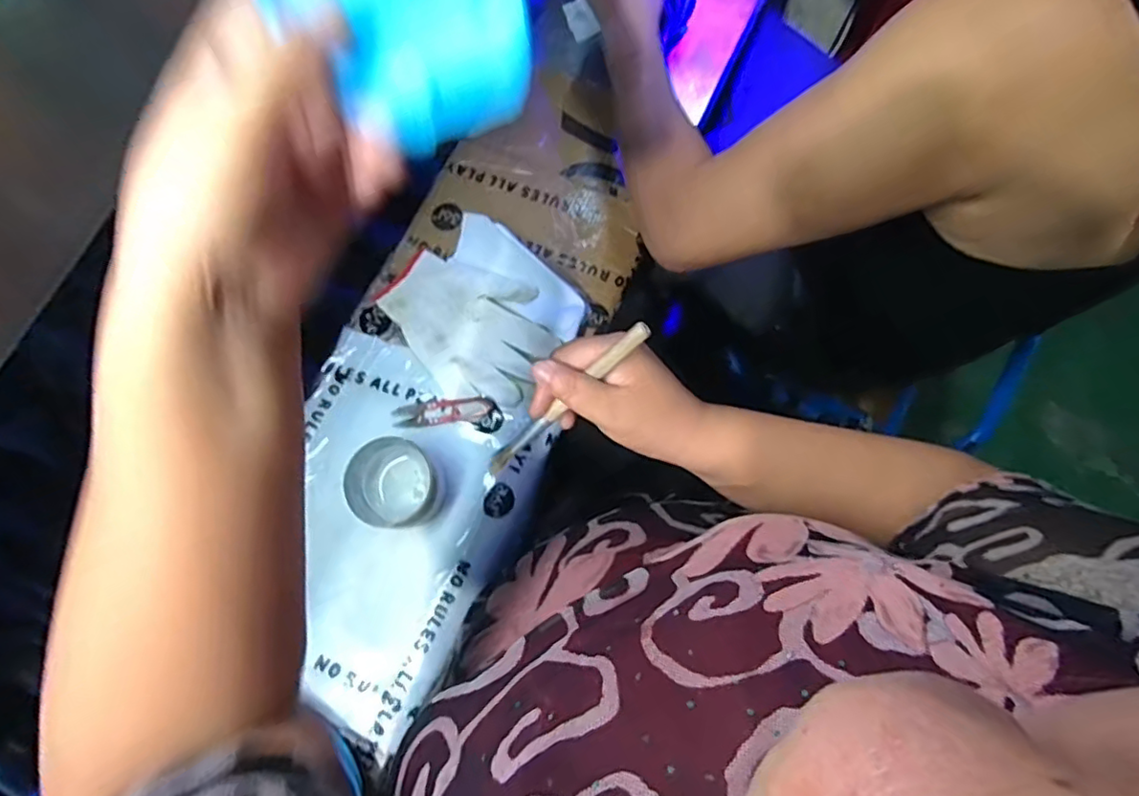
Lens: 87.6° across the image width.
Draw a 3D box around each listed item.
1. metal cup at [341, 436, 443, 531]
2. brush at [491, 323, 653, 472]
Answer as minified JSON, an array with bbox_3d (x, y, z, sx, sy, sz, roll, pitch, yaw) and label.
[{"bbox_3d":[-0.164,0.085,0.566,0.077,0.054,0.084,-39,78,-8],"label":"metal cup"},{"bbox_3d":[-0.004,0.004,0.392,0.153,0.007,0.010,-43,76,27],"label":"brush"}]

